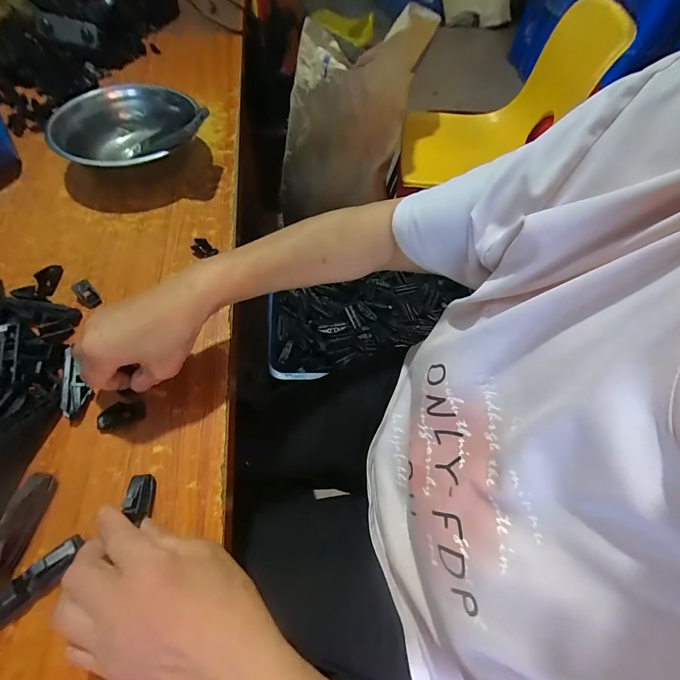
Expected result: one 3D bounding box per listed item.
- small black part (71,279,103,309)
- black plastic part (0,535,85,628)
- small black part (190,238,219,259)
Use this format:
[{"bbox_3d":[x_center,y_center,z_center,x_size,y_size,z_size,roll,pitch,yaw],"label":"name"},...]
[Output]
[{"bbox_3d":[-0.296,-0.054,0.391,0.020,0.008,0.036,-38,69,-20],"label":"small black part"},{"bbox_3d":[-0.233,0.184,0.252,0.073,0.022,0.021,-40,69,-20],"label":"black plastic part"},{"bbox_3d":[-0.177,-0.118,0.429,0.034,0.011,0.023,35,66,16],"label":"small black part"}]

